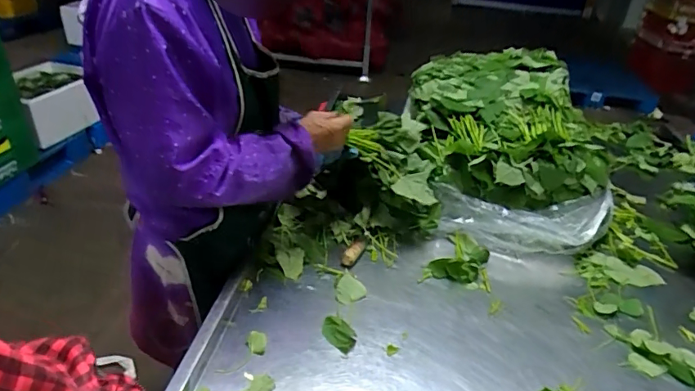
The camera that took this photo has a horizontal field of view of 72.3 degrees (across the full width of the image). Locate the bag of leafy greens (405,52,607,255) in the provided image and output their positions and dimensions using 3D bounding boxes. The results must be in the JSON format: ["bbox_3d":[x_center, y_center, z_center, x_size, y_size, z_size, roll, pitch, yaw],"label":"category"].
[{"bbox_3d":[0.359,-0.137,1.145,0.377,0.261,0.580,2,32,-3],"label":"bag of leafy greens"}]

